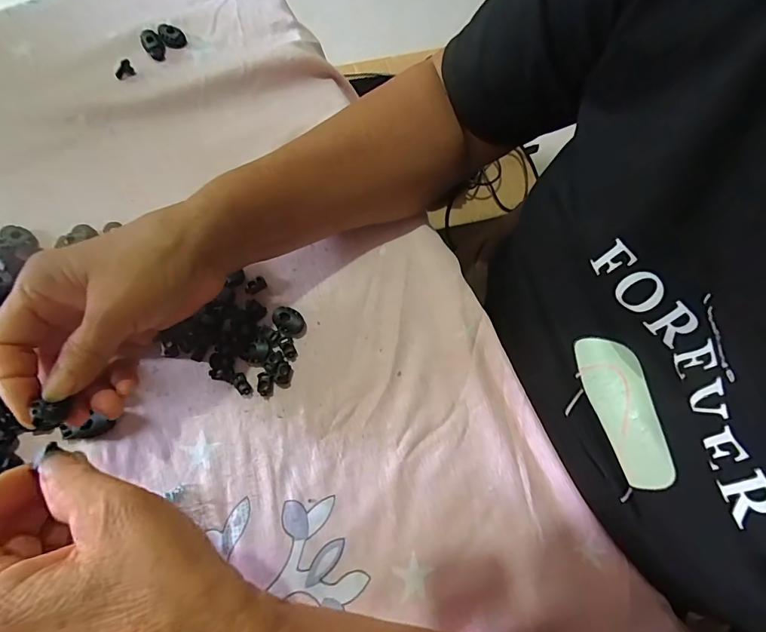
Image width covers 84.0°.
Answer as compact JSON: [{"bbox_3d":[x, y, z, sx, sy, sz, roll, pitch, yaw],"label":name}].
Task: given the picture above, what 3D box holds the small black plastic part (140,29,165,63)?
[{"bbox_3d":[-0.206,-0.243,0.380,0.017,0.010,0.028,-27,74,-11],"label":"small black plastic part"}]

